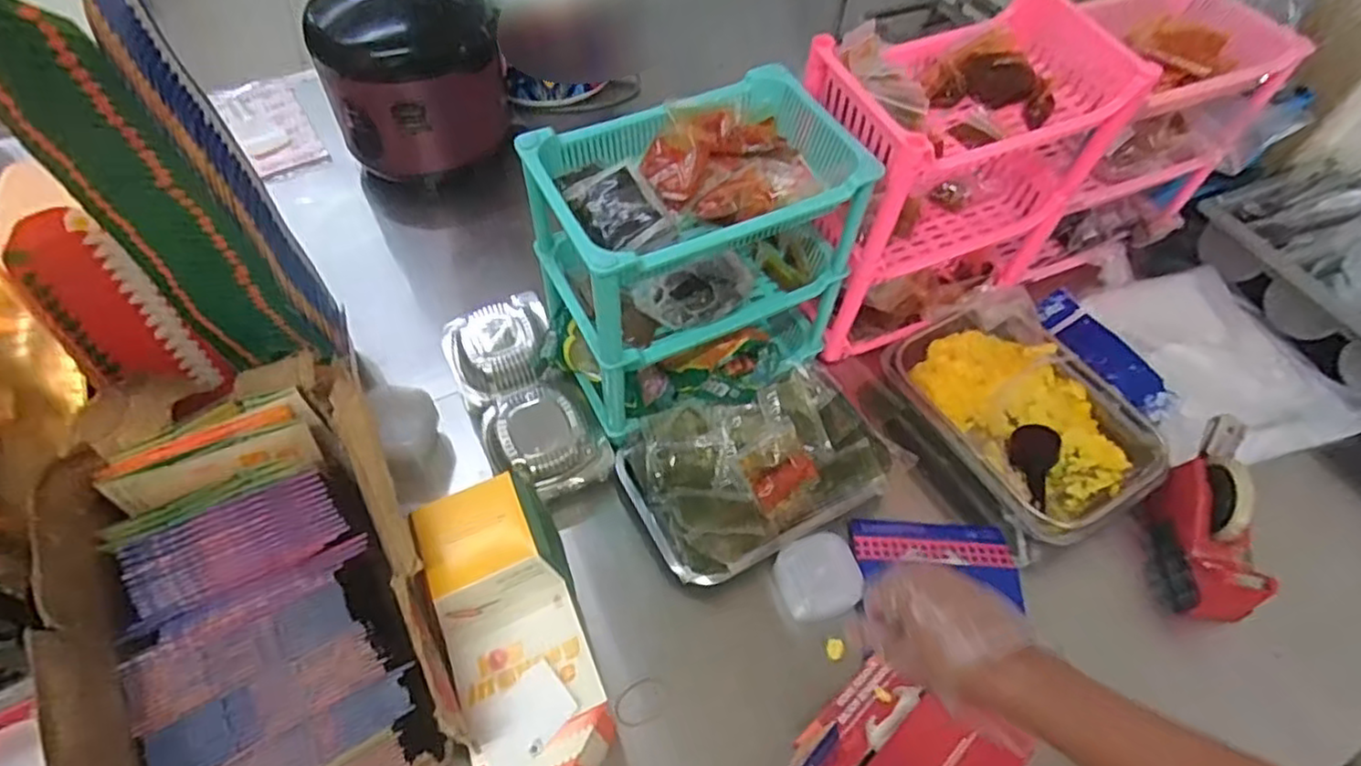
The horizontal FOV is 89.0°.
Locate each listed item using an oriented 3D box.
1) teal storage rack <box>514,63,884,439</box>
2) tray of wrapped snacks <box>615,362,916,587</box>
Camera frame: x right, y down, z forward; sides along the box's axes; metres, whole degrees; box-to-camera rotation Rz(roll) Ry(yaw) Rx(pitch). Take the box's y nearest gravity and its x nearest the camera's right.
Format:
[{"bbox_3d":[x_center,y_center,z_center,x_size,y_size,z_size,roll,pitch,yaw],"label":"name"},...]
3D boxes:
[{"bbox_3d":[0.012,-0.129,0.789,0.314,0.301,0.221,-27,60,-20],"label":"teal storage rack"},{"bbox_3d":[0.094,0.099,0.820,0.304,0.060,0.195,-22,58,-17],"label":"tray of wrapped snacks"}]

